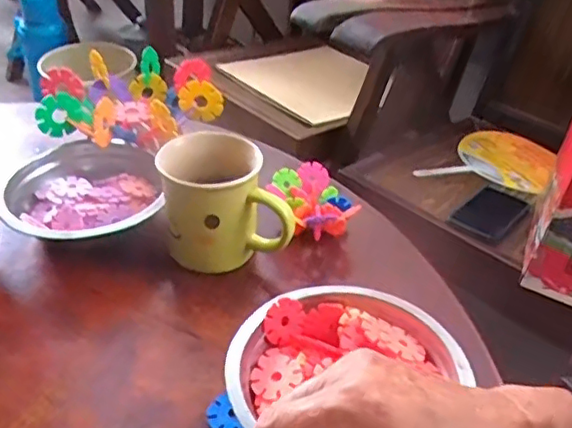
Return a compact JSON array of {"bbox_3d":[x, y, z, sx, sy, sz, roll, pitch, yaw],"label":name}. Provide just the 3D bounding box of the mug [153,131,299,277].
[{"bbox_3d":[-0.048,-0.007,0.497,0.100,0.096,0.071,0,37,-5],"label":"mug"}]

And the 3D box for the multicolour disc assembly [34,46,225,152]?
[{"bbox_3d":[-0.153,-0.117,0.615,0.168,0.054,0.146,-3,38,-9],"label":"multicolour disc assembly"}]

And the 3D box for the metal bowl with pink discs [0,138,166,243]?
[{"bbox_3d":[-0.175,-0.015,0.532,0.129,0.054,0.135,2,37,-2],"label":"metal bowl with pink discs"}]

